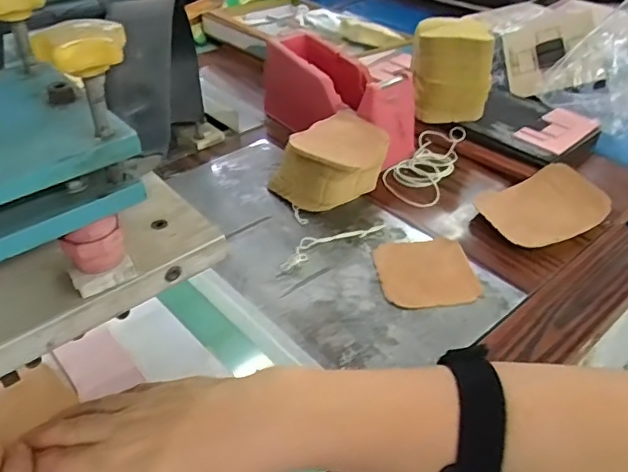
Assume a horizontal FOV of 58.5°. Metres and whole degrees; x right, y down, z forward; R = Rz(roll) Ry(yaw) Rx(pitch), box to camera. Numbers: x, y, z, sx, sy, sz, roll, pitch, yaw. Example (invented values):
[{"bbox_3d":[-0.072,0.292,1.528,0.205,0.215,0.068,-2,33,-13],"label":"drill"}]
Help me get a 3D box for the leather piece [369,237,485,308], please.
[{"bbox_3d":[0.095,0.031,0.476,0.079,0.005,0.071,-8,47,-1],"label":"leather piece"}]

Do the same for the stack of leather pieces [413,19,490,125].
[{"bbox_3d":[0.158,-0.185,0.649,0.088,0.110,0.068,7,40,8],"label":"stack of leather pieces"}]

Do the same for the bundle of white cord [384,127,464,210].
[{"bbox_3d":[0.118,-0.082,0.610,0.065,0.013,0.142,17,42,20],"label":"bundle of white cord"}]

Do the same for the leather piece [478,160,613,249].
[{"bbox_3d":[0.224,-0.029,0.536,0.122,0.017,0.081,-19,43,-22],"label":"leather piece"}]

